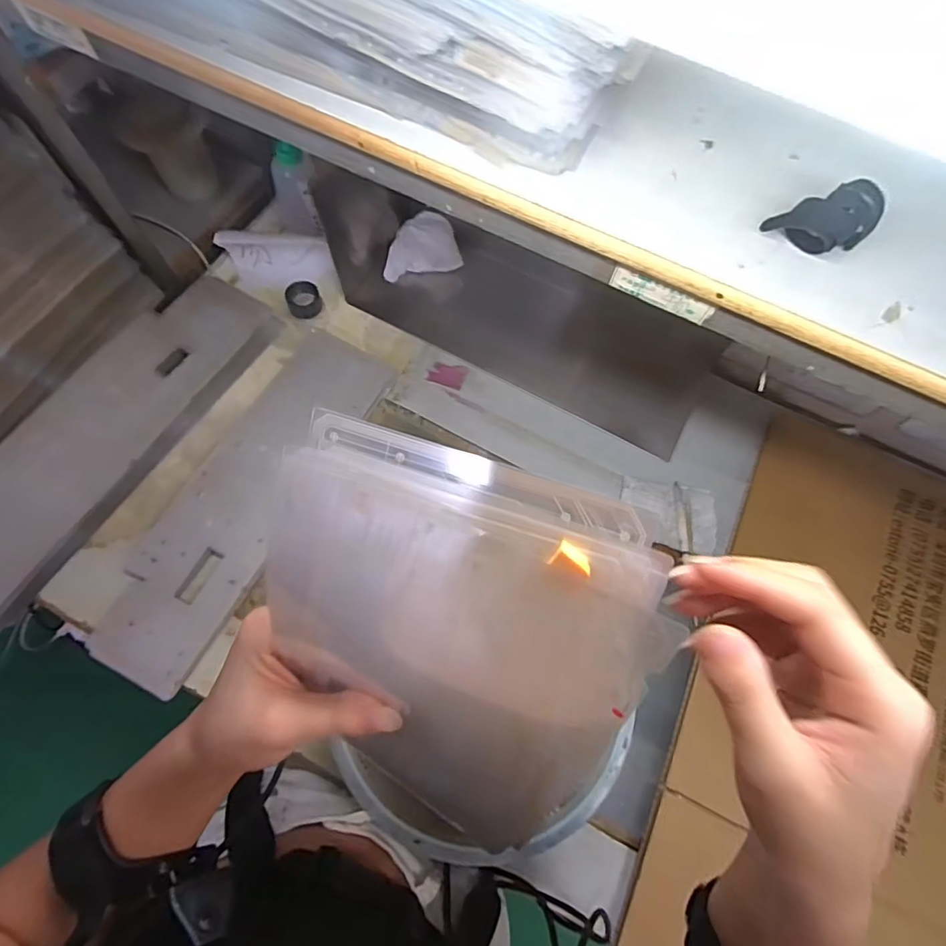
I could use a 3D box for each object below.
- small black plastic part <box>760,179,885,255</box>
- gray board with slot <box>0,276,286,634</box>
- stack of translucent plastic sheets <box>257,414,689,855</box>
[{"bbox_3d":[0.185,-0.131,0.266,0.050,0.023,0.026,-9,69,-8],"label":"small black plastic part"},{"bbox_3d":[-0.403,-0.049,0.561,0.124,0.026,0.442,34,71,-2],"label":"gray board with slot"},{"bbox_3d":[-0.005,0.063,0.186,0.118,0.147,0.017,12,27,13],"label":"stack of translucent plastic sheets"}]

